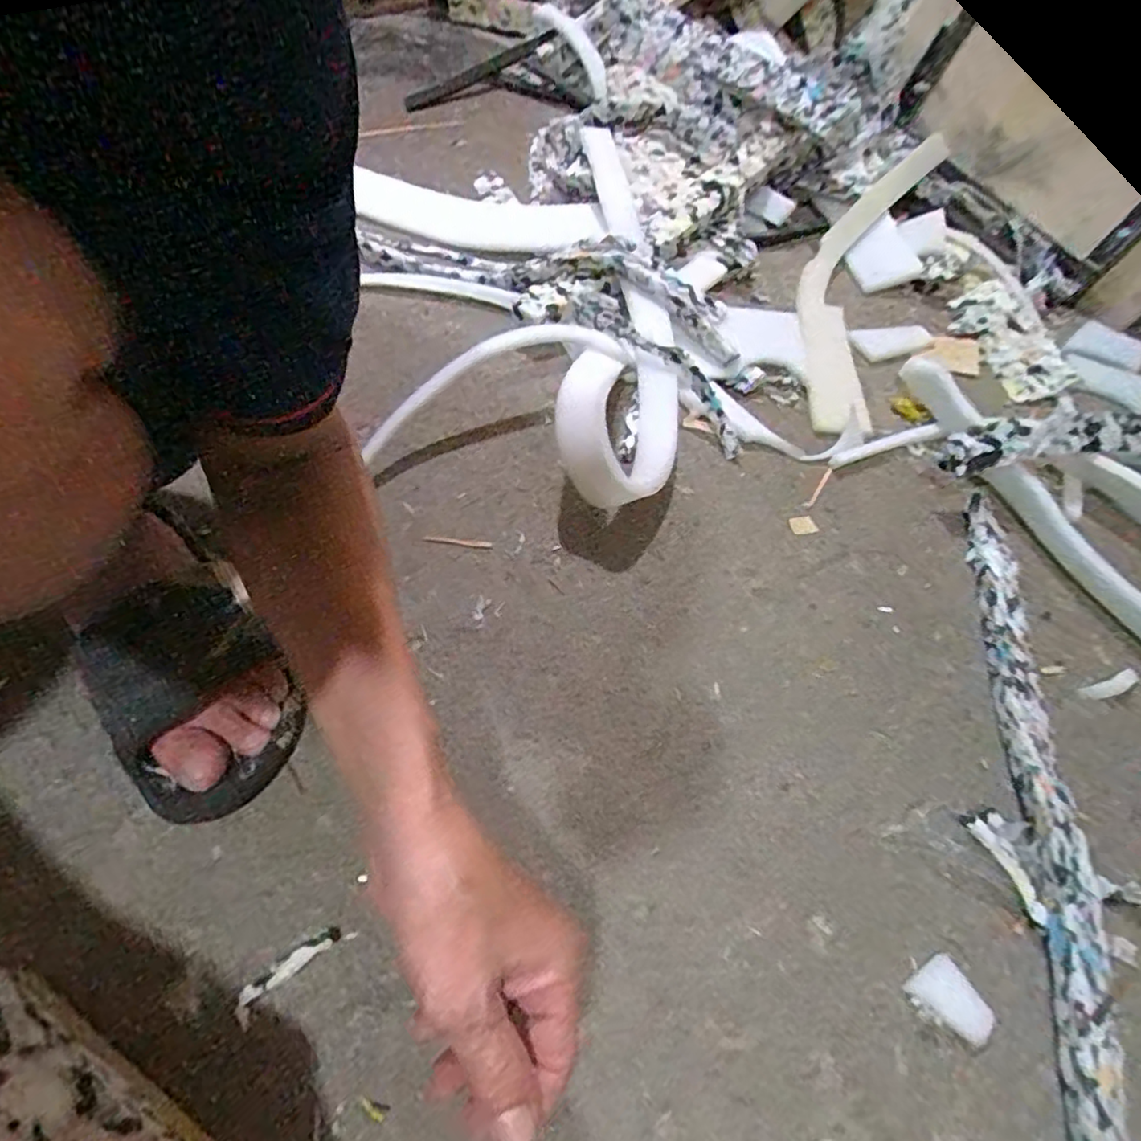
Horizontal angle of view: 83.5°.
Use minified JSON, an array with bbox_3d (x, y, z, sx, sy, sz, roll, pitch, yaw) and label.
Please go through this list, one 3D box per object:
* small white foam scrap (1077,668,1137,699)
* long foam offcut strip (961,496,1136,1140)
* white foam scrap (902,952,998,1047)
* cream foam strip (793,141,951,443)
[{"bbox_3d":[0.406,0.086,0.479,0.061,0.004,0.013,-16,58,-14],"label":"small white foam scrap"},{"bbox_3d":[0.314,0.137,0.424,0.043,0.021,0.478,13,56,6],"label":"long foam offcut strip"},{"bbox_3d":[0.213,0.241,0.356,0.029,0.014,0.043,-32,63,-23],"label":"white foam scrap"},{"bbox_3d":[0.304,-0.319,0.677,0.097,0.109,0.414,20,57,10],"label":"cream foam strip"}]

